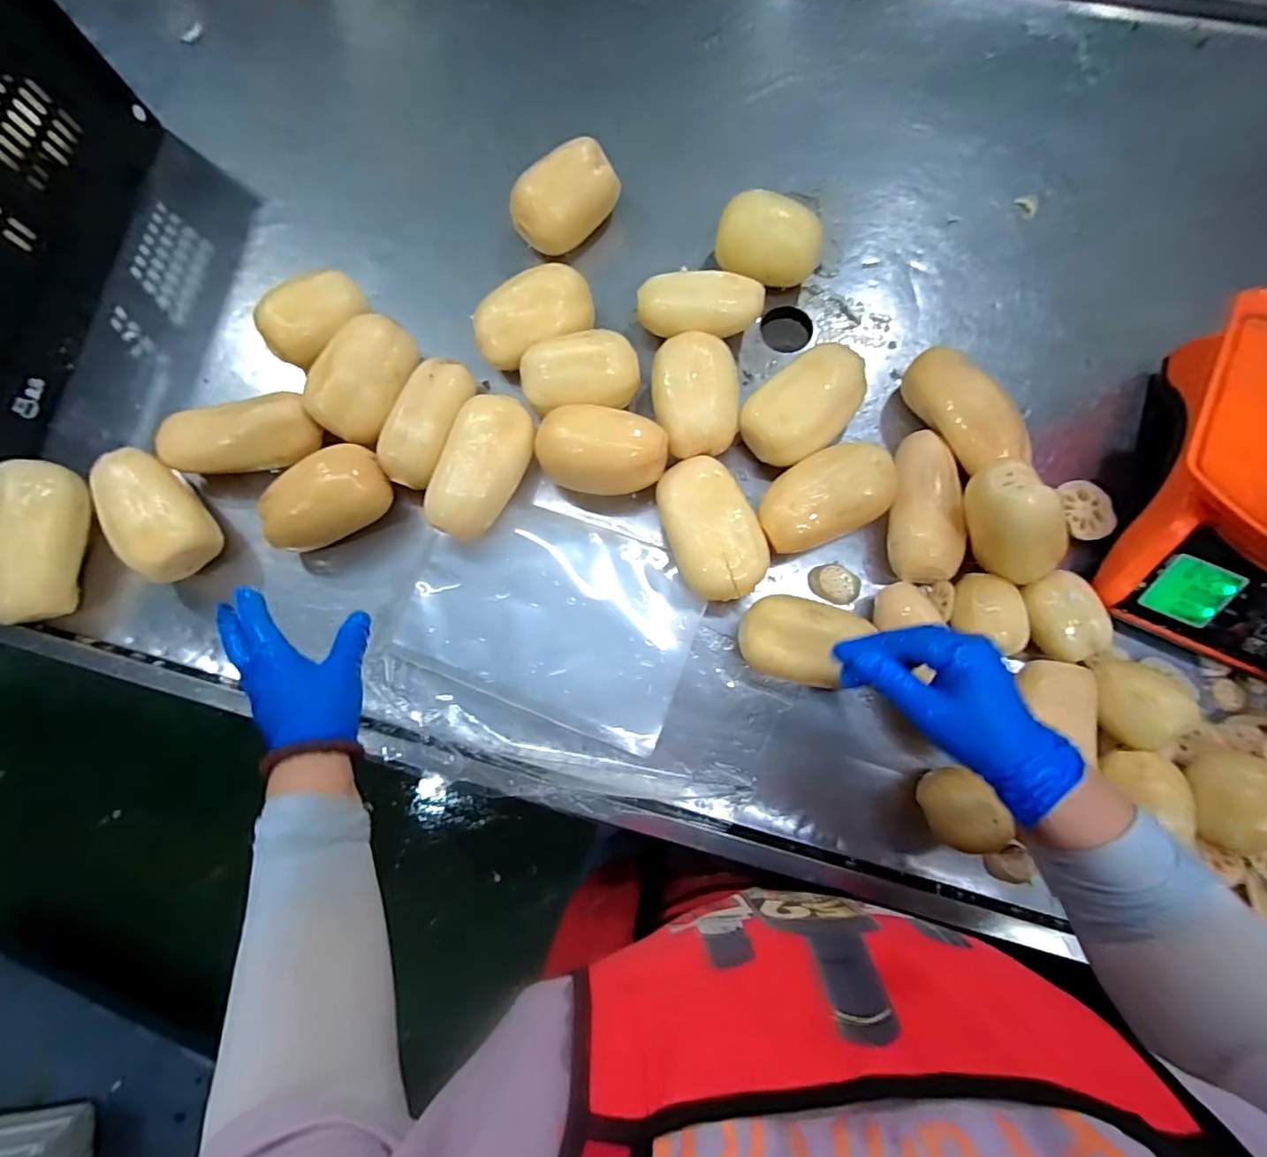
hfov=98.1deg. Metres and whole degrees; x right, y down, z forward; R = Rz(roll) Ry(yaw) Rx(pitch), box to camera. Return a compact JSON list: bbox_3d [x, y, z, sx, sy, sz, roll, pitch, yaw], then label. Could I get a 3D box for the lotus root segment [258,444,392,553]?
[{"bbox_3d":[-0.311,-0.076,0.566,0.130,0.066,0.077,-34,80,-5],"label":"lotus root segment"}]

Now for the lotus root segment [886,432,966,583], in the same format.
[{"bbox_3d":[0.280,-0.070,0.543,0.062,0.062,0.151,2,79,2],"label":"lotus root segment"}]

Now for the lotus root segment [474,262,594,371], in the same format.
[{"bbox_3d":[-0.108,-0.279,0.595,0.130,0.068,0.076,-30,80,-4],"label":"lotus root segment"}]

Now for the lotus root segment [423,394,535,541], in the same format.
[{"bbox_3d":[-0.156,-0.112,0.562,0.080,0.065,0.147,29,81,7],"label":"lotus root segment"}]

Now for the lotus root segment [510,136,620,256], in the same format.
[{"bbox_3d":[-0.077,-0.427,0.625,0.123,0.074,0.065,-39,80,-6],"label":"lotus root segment"}]

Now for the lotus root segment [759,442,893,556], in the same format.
[{"bbox_3d":[0.179,-0.077,0.524,0.119,0.055,0.077,-25,79,-3],"label":"lotus root segment"}]

